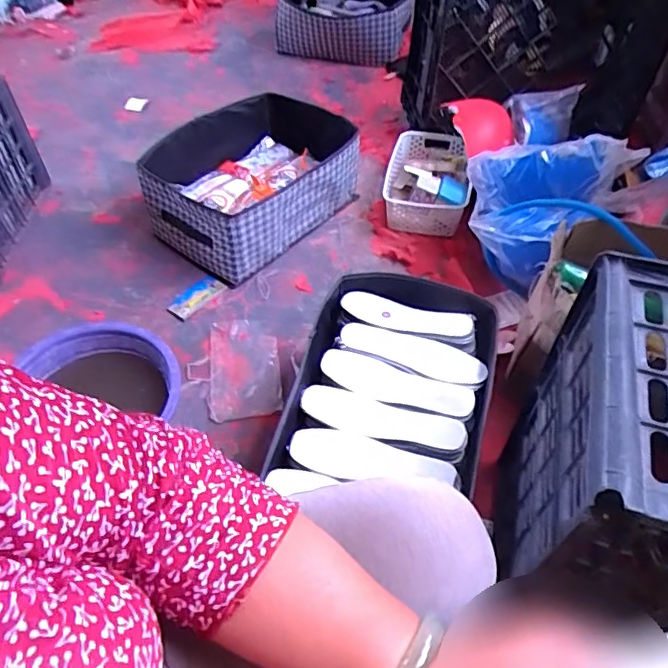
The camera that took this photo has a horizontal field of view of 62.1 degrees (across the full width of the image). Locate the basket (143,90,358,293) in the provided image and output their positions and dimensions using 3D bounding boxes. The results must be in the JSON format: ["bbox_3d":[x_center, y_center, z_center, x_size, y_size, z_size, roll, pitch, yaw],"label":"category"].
[{"bbox_3d":[-0.189,-0.361,1.276,0.367,0.173,0.438,32,58,23],"label":"basket"}]

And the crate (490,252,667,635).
[{"bbox_3d":[0.378,0.194,0.610,0.339,0.439,0.284,17,53,13],"label":"crate"}]

